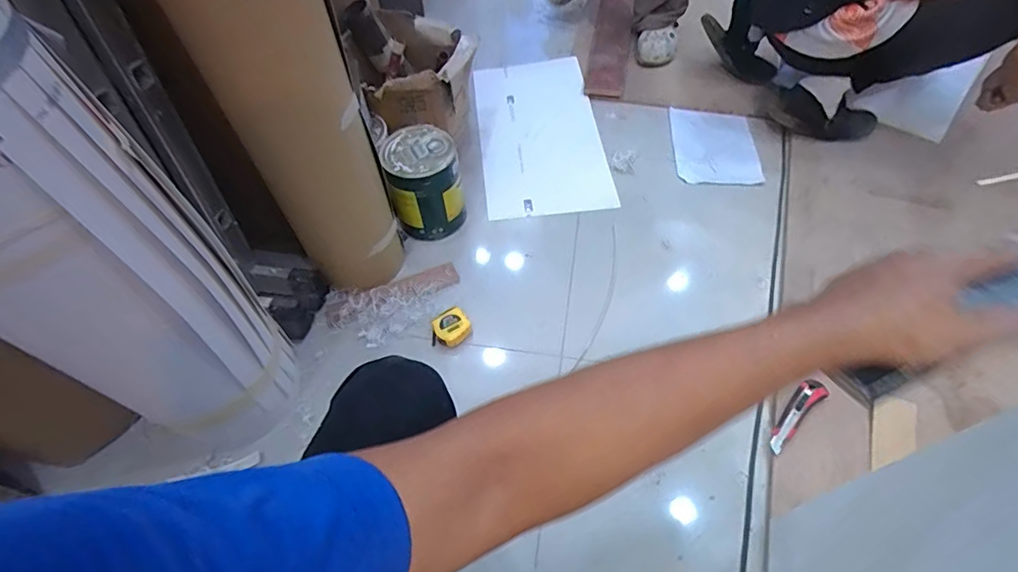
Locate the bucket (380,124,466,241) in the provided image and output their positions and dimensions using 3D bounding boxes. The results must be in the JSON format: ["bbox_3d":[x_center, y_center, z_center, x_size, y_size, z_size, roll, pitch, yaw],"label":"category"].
[{"bbox_3d":[-0.190,-0.230,1.156,0.152,0.204,0.156,-1,56,2],"label":"bucket"}]

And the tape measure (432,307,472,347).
[{"bbox_3d":[-0.122,0.089,1.039,0.081,0.039,0.072,-28,59,-16],"label":"tape measure"}]

